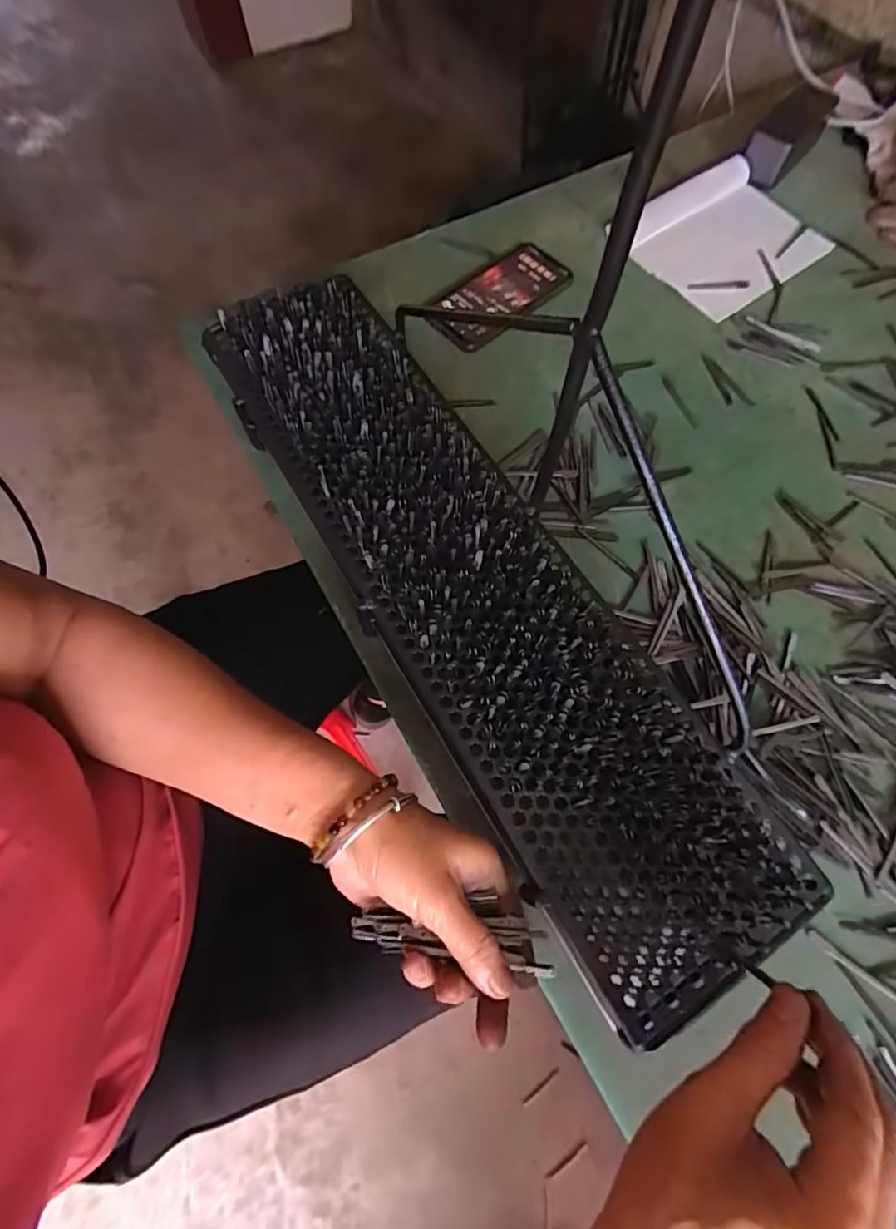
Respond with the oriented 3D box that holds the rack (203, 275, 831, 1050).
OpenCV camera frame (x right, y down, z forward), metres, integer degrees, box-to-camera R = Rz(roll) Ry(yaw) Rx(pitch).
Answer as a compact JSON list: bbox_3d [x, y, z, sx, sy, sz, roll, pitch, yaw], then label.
[{"bbox_3d":[0.005,-0.032,0.392,0.148,0.061,0.577,-30,72,-12],"label":"rack"}]

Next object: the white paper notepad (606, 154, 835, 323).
[{"bbox_3d":[0.307,-0.423,0.595,0.197,0.023,0.167,-36,73,-14],"label":"white paper notepad"}]

